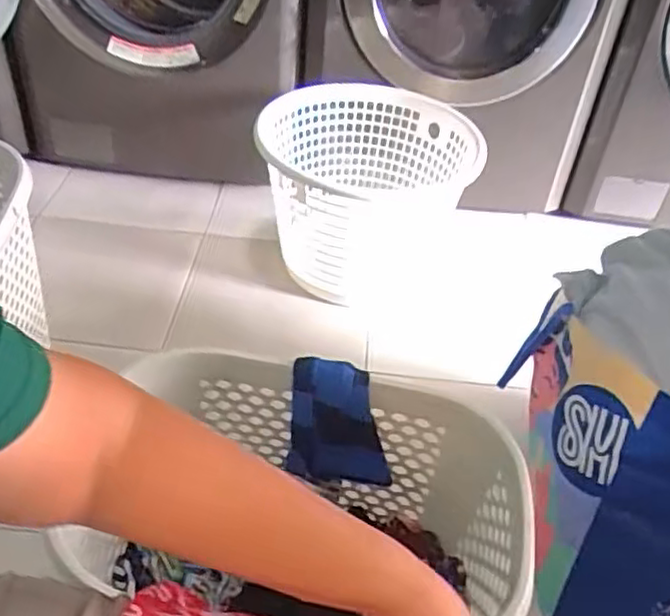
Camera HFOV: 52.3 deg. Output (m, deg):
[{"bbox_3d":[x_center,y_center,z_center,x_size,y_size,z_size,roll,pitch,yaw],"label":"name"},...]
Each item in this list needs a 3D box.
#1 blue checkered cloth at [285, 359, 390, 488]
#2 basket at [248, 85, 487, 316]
[{"bbox_3d":[0.008,0.144,0.819,0.121,0.191,0.036,5,41,-1],"label":"blue checkered cloth"},{"bbox_3d":[0.069,-0.237,1.459,0.422,0.361,0.365,7,41,2],"label":"basket"}]

